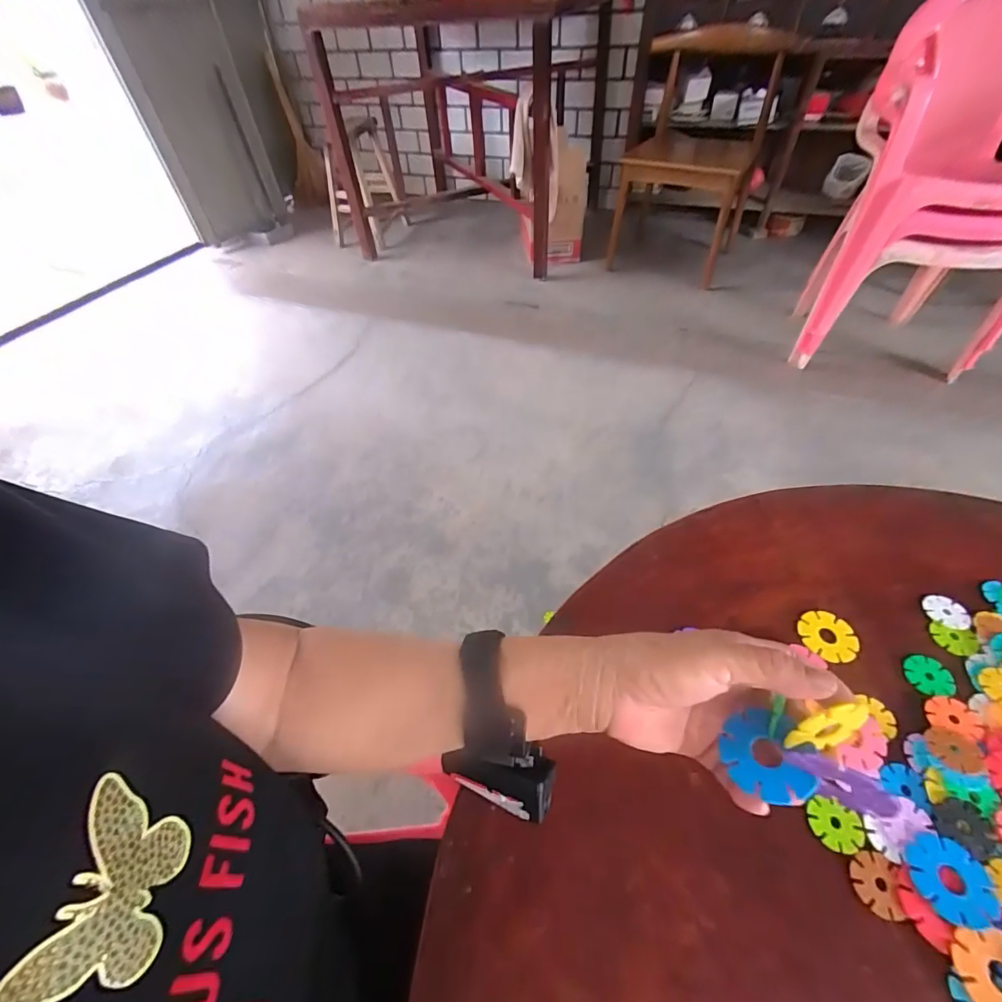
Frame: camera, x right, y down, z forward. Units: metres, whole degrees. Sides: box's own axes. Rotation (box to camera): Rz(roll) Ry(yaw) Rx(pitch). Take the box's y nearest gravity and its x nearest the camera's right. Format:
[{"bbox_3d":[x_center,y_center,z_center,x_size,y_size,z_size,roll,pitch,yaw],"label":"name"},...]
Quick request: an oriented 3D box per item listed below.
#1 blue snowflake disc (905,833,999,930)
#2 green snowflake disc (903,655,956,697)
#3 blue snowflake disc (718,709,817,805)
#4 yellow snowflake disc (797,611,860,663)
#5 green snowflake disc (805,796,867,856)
[{"bbox_3d":[0.272,0.229,0.270,0.042,0.004,0.042,5,51,8],"label":"blue snowflake disc"},{"bbox_3d":[0.337,0.136,0.350,0.033,0.004,0.031,-2,50,2],"label":"green snowflake disc"},{"bbox_3d":[0.134,0.127,0.226,0.038,0.004,0.041,-21,43,20],"label":"blue snowflake disc"},{"bbox_3d":[0.273,0.112,0.373,0.043,0.005,0.039,18,54,18],"label":"yellow snowflake disc"},{"bbox_3d":[0.221,0.213,0.294,0.033,0.004,0.029,5,51,8],"label":"green snowflake disc"}]

